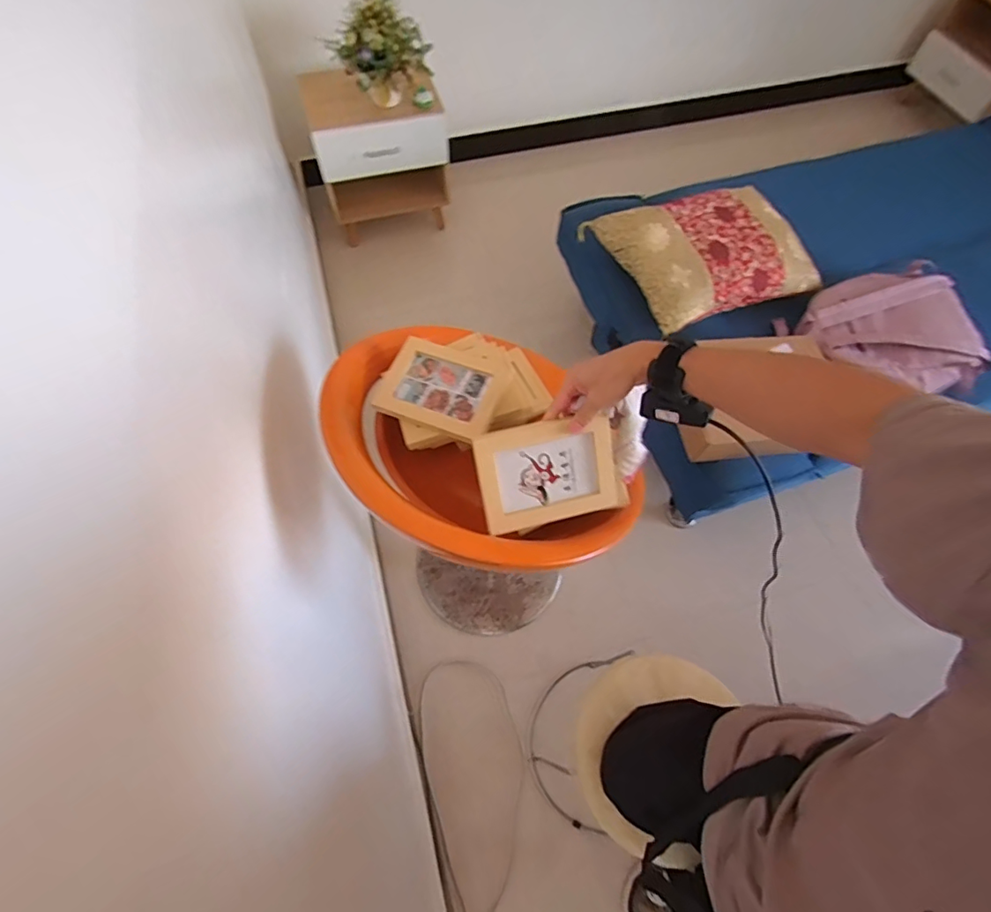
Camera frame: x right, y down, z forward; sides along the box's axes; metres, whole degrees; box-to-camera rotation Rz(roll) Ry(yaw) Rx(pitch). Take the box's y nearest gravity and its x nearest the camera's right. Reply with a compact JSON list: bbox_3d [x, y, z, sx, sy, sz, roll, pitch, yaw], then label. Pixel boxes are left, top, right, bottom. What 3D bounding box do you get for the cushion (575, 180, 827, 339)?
[{"bbox_3d":[0.542,-0.542,1.357,0.517,0.131,0.363,-22,66,-12],"label":"cushion"}]

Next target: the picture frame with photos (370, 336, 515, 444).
[{"bbox_3d":[-0.073,-0.096,0.711,0.167,0.022,0.125,20,65,9],"label":"picture frame with photos"}]

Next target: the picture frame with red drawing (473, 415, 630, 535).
[{"bbox_3d":[0.071,0.019,0.615,0.182,0.021,0.123,-6,108,-9],"label":"picture frame with red drawing"}]

